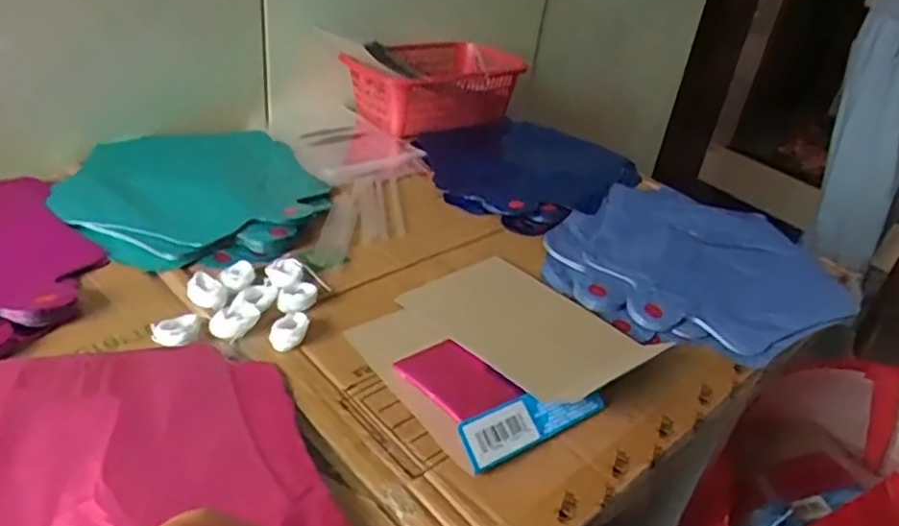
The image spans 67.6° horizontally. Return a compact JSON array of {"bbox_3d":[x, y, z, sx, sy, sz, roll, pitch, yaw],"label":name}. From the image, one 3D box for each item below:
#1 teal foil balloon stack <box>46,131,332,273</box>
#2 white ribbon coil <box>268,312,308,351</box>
[{"bbox_3d":[-0.228,-0.070,0.609,0.219,0.017,0.224,-13,39,-27],"label":"teal foil balloon stack"},{"bbox_3d":[-0.109,0.046,0.459,0.026,0.012,0.028,5,34,-3],"label":"white ribbon coil"}]

